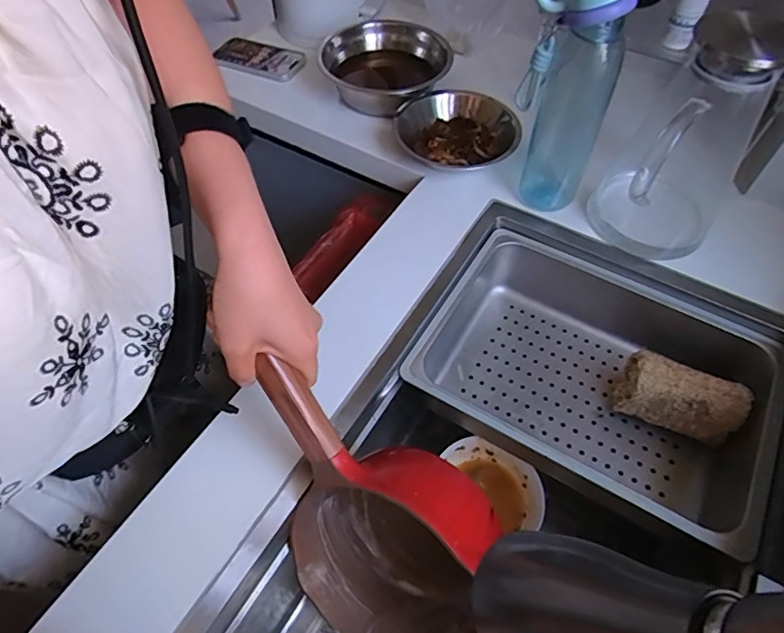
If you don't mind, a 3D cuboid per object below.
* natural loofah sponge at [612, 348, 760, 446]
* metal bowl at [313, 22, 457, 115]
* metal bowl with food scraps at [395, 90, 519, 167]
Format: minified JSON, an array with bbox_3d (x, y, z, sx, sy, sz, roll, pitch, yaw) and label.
[{"bbox_3d":[0.324,0.095,0.577,0.118,0.074,0.070,28,61,18],"label":"natural loofah sponge"},{"bbox_3d":[-0.011,-0.374,0.771,0.174,0.080,0.174,0,57,1],"label":"metal bowl"},{"bbox_3d":[0.088,-0.251,0.697,0.165,0.056,0.129,-11,57,-6],"label":"metal bowl with food scraps"}]

